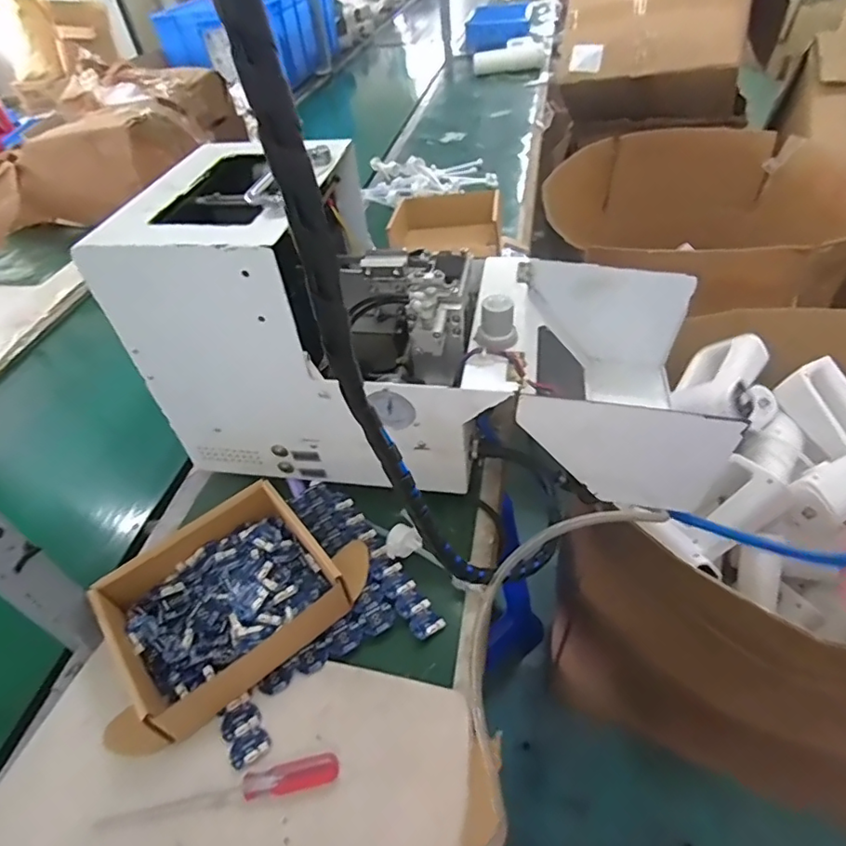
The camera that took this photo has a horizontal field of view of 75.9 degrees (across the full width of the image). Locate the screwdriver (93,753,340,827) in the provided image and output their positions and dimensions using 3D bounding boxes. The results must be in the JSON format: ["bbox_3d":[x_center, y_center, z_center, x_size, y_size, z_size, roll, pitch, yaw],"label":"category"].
[{"bbox_3d":[-0.135,0.252,0.368,0.154,0.016,0.019,-12,44,-6],"label":"screwdriver"}]

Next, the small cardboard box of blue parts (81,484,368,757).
[{"bbox_3d":[-0.162,0.133,0.458,0.211,0.041,0.160,-28,48,-22],"label":"small cardboard box of blue parts"}]

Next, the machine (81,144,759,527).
[{"bbox_3d":[0.011,-0.094,0.529,0.502,0.267,0.224,5,46,9],"label":"machine"}]

